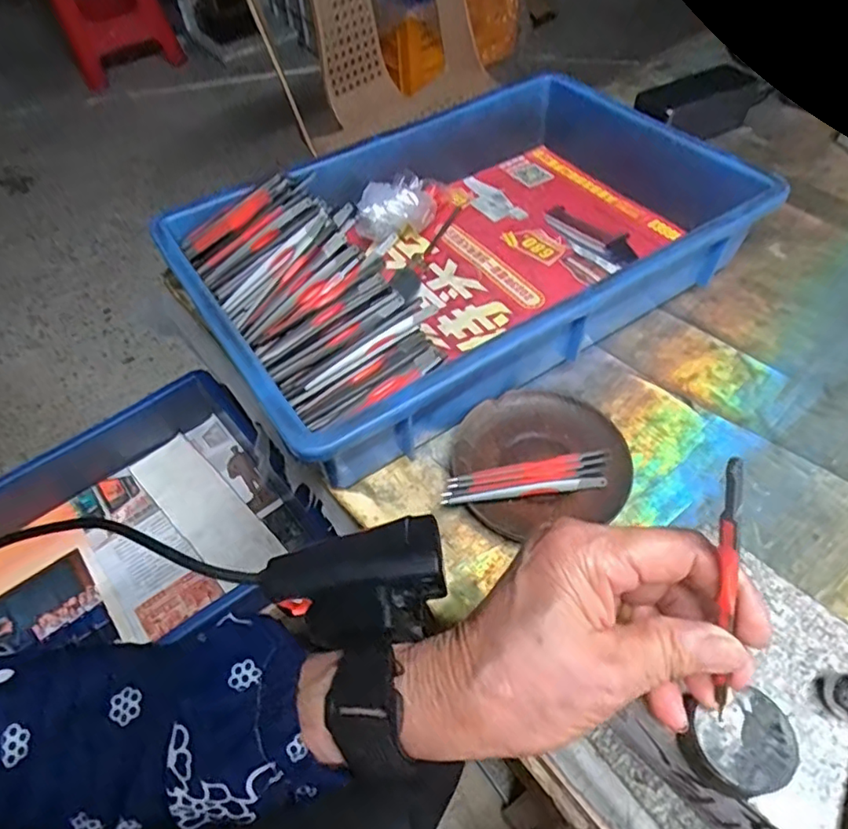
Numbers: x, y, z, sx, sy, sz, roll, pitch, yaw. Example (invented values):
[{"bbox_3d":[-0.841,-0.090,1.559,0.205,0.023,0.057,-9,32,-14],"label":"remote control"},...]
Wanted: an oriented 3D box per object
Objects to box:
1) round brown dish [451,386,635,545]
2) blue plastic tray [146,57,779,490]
[{"bbox_3d":[0.077,0.029,0.387,0.111,0.014,0.106,-2,53,2],"label":"round brown dish"},{"bbox_3d":[0.039,-0.147,0.475,0.429,0.095,0.272,-29,57,-18],"label":"blue plastic tray"}]

